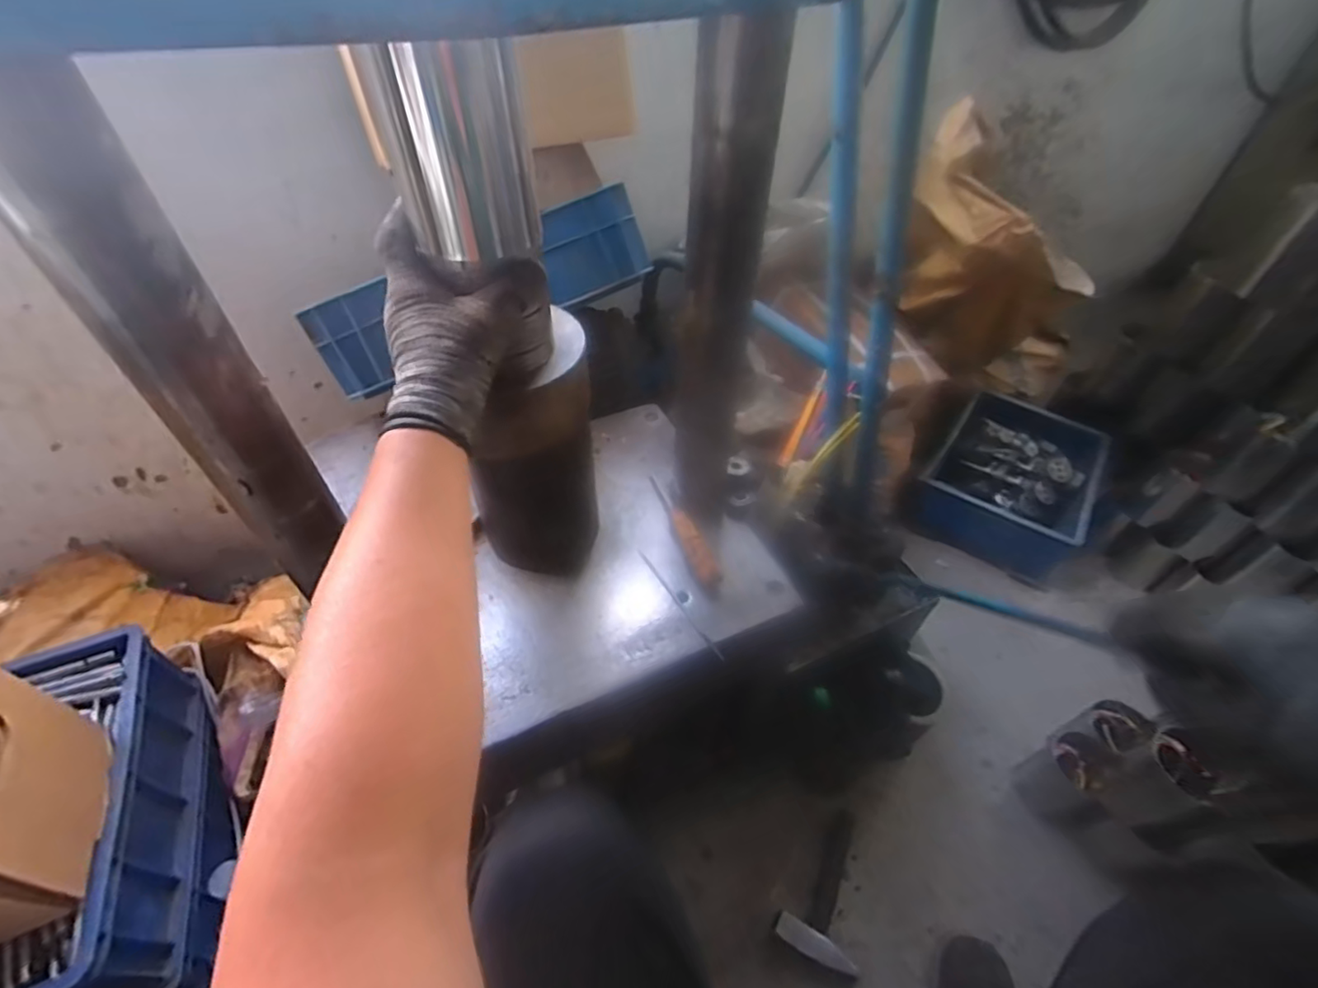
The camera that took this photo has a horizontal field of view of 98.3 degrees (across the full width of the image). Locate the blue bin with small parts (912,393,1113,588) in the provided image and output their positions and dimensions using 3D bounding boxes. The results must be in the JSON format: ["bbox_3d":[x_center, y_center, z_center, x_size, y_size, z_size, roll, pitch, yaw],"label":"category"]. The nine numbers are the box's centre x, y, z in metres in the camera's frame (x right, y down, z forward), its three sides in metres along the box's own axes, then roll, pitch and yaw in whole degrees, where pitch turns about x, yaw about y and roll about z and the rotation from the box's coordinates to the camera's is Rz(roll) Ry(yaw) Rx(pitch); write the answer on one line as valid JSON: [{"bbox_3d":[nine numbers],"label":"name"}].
[{"bbox_3d":[0.801,-0.029,1.289,0.321,0.158,0.419,32,54,26],"label":"blue bin with small parts"}]

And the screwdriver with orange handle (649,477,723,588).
[{"bbox_3d":[0.025,0.034,0.680,0.031,0.037,0.177,-19,50,-18],"label":"screwdriver with orange handle"}]

